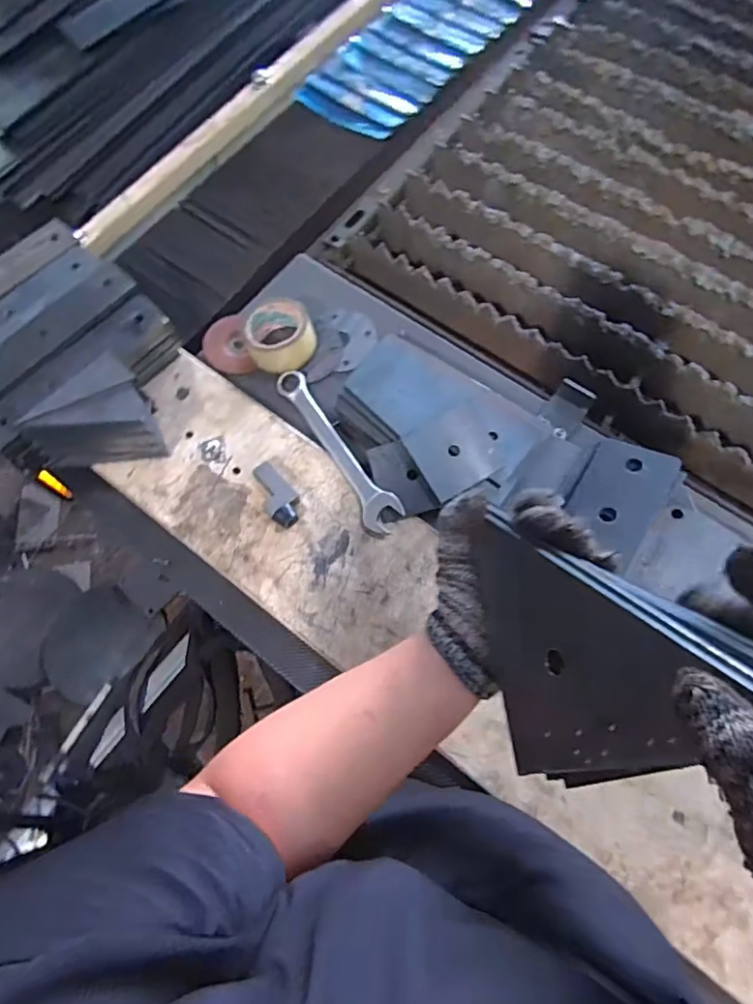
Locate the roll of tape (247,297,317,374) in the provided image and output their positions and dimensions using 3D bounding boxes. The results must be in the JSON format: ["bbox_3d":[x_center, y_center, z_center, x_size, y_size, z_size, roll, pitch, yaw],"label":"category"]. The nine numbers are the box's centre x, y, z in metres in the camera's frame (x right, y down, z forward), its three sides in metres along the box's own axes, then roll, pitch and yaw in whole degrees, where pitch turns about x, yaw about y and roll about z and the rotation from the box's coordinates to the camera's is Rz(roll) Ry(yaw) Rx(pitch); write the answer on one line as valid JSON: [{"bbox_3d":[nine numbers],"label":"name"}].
[{"bbox_3d":[-0.137,-0.243,0.787,0.098,0.044,0.108,-8,69,-2],"label":"roll of tape"}]

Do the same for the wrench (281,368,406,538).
[{"bbox_3d":[-0.059,-0.077,0.741,0.050,0.013,0.283,-41,64,8],"label":"wrench"}]

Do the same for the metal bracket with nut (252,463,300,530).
[{"bbox_3d":[-0.130,-0.009,0.706,0.042,0.034,0.090,-38,73,-10],"label":"metal bracket with nut"}]

